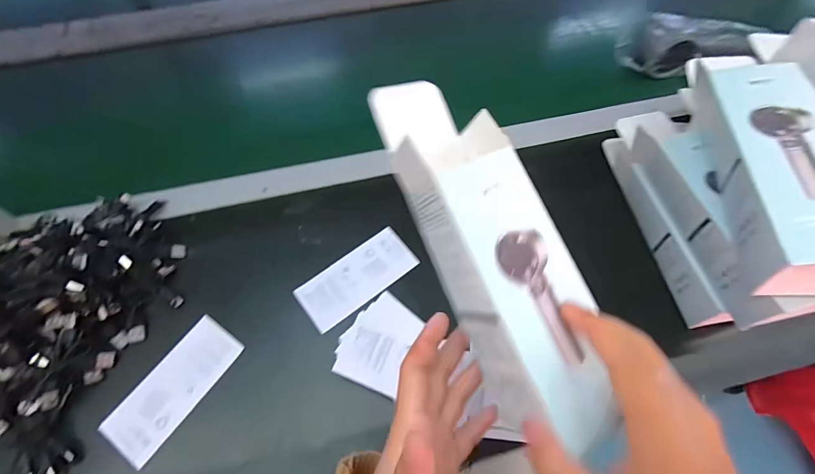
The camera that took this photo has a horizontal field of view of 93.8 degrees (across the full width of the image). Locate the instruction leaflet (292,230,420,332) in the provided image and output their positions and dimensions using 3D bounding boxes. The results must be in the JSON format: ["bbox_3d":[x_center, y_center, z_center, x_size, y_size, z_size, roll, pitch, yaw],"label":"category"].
[{"bbox_3d":[-0.052,0.042,0.398,0.121,0.006,0.054,-35,66,-18],"label":"instruction leaflet"}]

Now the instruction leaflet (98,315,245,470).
[{"bbox_3d":[-0.211,0.135,0.346,0.053,0.005,0.120,31,65,16],"label":"instruction leaflet"}]

